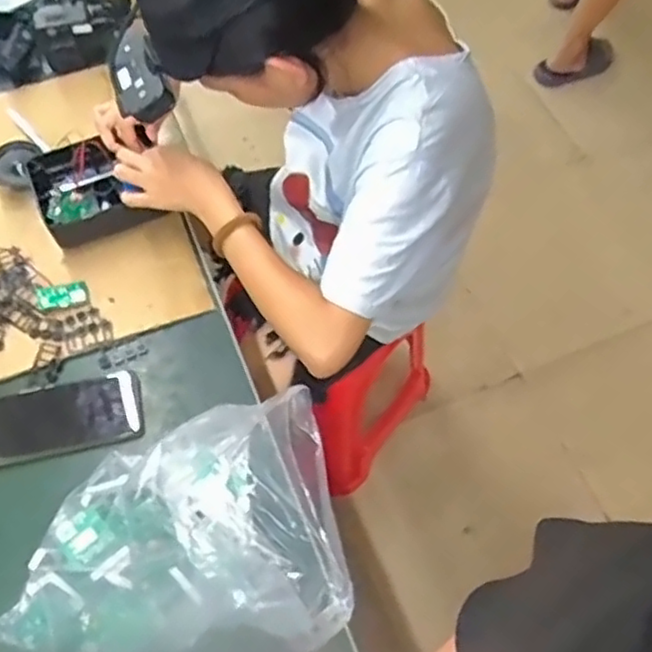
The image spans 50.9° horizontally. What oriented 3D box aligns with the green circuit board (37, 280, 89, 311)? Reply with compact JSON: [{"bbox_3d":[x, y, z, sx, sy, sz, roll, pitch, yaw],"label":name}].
[{"bbox_3d":[-0.313,-0.037,0.815,0.057,0.007,0.033,-16,62,-7],"label":"green circuit board"}]

